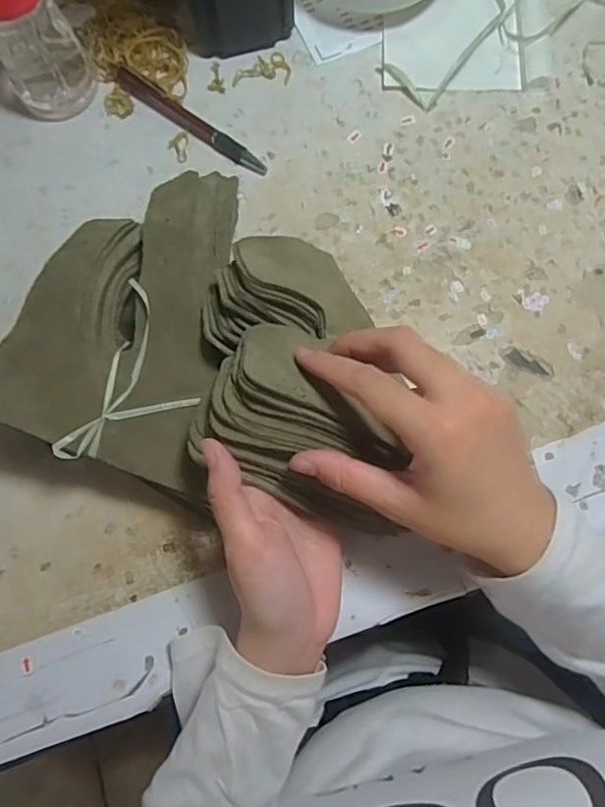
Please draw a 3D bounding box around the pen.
[{"bbox_3d":[-0.083,-0.207,0.410,0.139,0.008,0.014,37,79,10],"label":"pen"}]

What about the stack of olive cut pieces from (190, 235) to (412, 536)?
[{"bbox_3d":[-0.003,-0.017,0.301,0.098,0.060,0.163,-2,75,1],"label":"stack of olive cut pieces"}]

